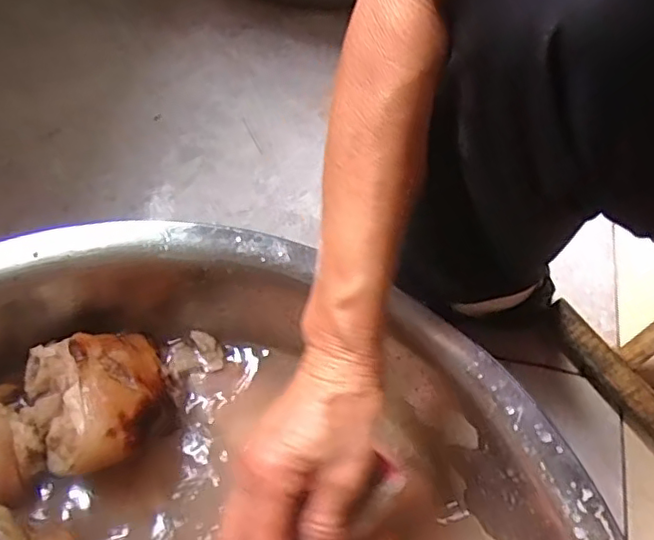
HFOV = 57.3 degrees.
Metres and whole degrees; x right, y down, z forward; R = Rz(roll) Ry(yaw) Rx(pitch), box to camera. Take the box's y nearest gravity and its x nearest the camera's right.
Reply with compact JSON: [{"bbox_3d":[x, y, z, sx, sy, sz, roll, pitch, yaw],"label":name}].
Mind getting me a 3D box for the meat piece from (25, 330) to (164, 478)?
[{"bbox_3d":[-0.144,0.081,0.377,0.081,0.055,0.092,-22,66,-15],"label":"meat piece"}]

